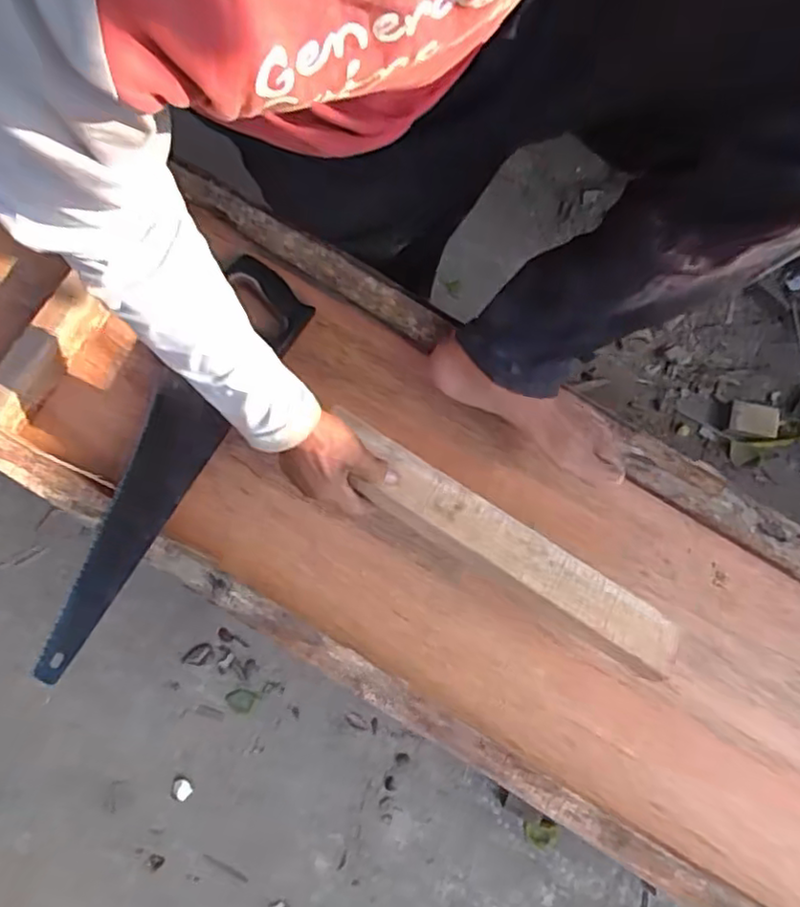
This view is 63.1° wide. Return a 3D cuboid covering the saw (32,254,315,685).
[{"bbox_3d":[-0.252,0.000,0.708,0.096,0.029,0.485,33,70,-15],"label":"saw"}]

